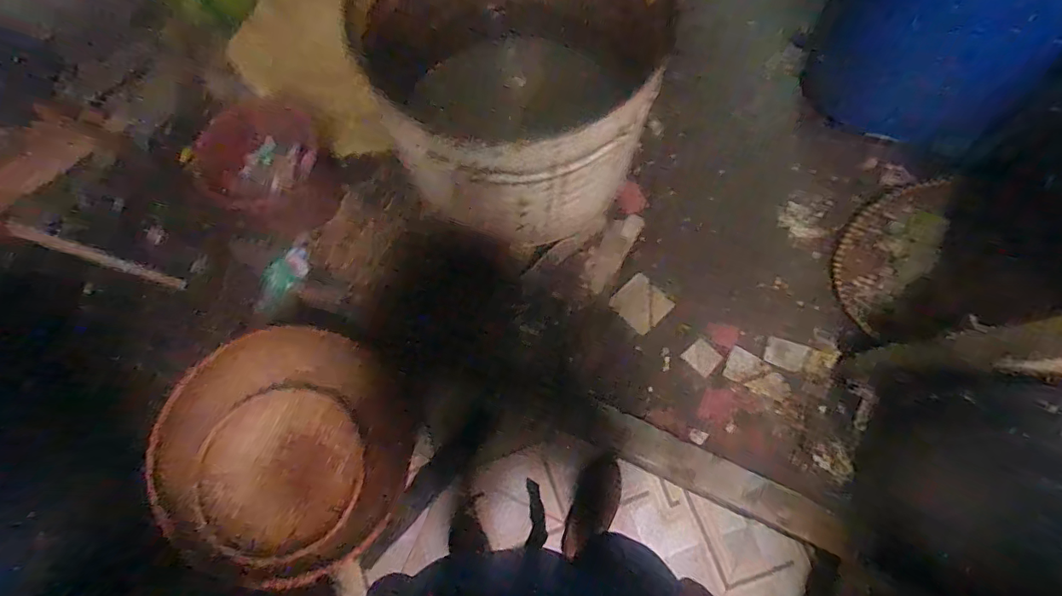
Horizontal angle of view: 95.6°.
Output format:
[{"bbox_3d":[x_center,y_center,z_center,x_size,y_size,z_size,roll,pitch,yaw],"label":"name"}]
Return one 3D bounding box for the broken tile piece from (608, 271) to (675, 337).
[{"bbox_3d":[0.315,0.015,1.376,0.137,0.007,0.139,-42,78,-10],"label":"broken tile piece"}]

